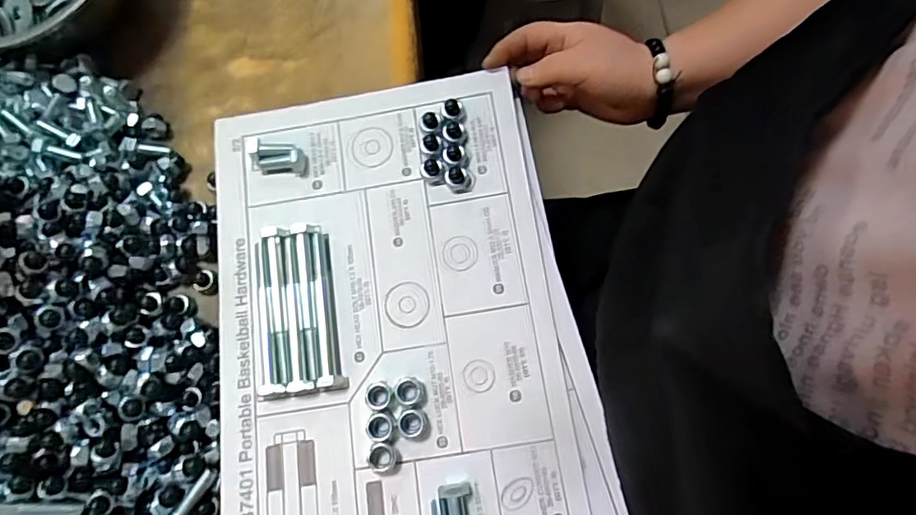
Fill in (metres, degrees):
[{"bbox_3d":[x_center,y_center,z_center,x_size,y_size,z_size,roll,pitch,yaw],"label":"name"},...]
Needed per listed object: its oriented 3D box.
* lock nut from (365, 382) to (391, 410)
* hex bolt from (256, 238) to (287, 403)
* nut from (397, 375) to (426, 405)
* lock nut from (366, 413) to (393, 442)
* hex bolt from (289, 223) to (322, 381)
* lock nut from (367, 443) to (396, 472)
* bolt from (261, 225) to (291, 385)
[{"bbox_3d":[-0.051,0.089,0.360,0.015,0.008,0.017,-12,72,-2],"label":"lock nut"},{"bbox_3d":[-0.130,0.040,0.377,0.017,0.012,0.105,-10,72,-1],"label":"hex bolt"},{"bbox_3d":[-0.030,0.085,0.359,0.018,0.009,0.018,-1,72,2],"label":"nut"},{"bbox_3d":[-0.049,0.107,0.353,0.016,0.010,0.016,-1,72,2],"label":"lock nut"},{"bbox_3d":[-0.099,0.026,0.378,0.017,0.012,0.107,-9,72,-1],"label":"hex bolt"},{"bbox_3d":[-0.048,0.124,0.348,0.016,0.009,0.016,-1,72,2],"label":"lock nut"},{"bbox_3d":[-0.122,0.030,0.376,0.012,0.015,0.106,-7,72,0],"label":"bolt"}]

